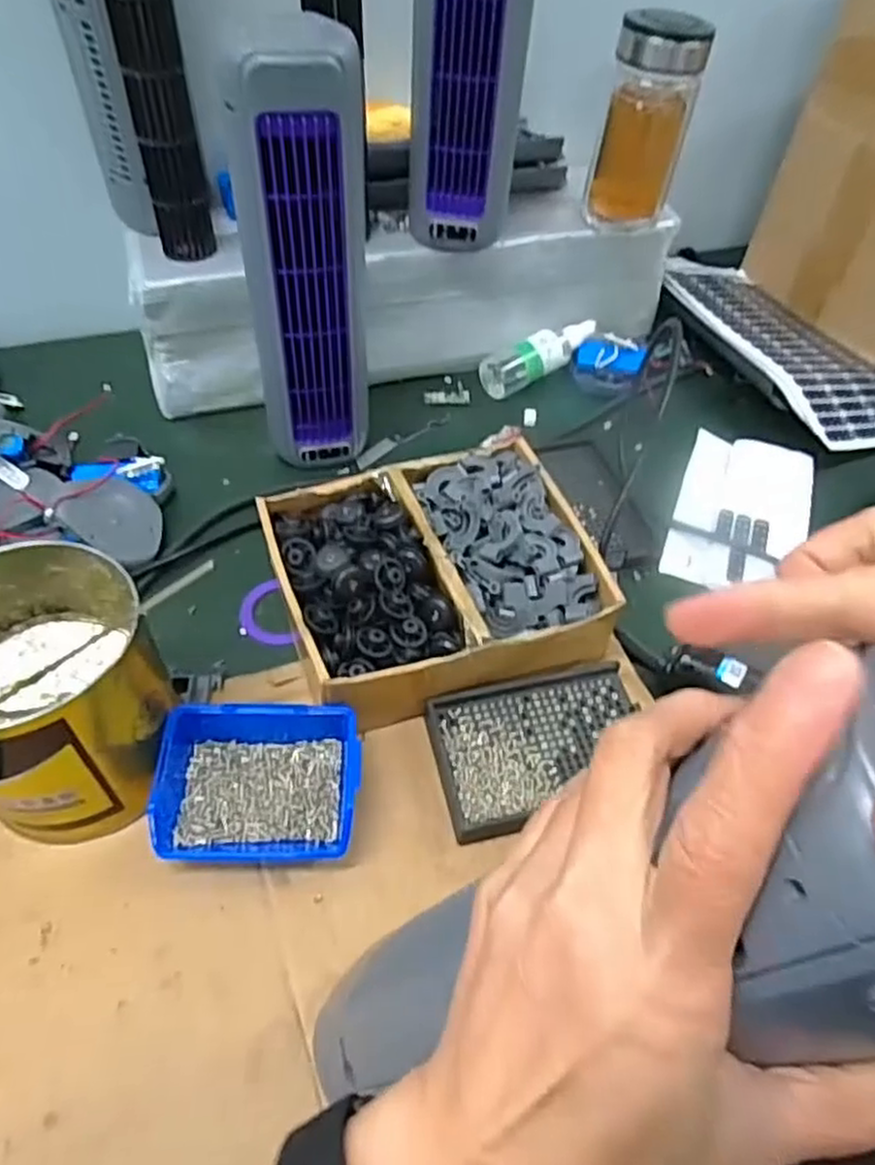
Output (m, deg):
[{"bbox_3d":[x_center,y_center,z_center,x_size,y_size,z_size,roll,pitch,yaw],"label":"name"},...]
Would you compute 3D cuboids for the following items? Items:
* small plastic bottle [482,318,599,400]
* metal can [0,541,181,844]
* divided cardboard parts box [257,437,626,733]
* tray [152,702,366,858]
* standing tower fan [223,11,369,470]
[{"bbox_3d":[0.103,-0.226,0.707,0.130,0.035,0.036,-31,59,-12],"label":"small plastic bottle"},{"bbox_3d":[-0.217,0.061,0.406,0.119,0.107,0.131,-24,57,-23],"label":"metal can"},{"bbox_3d":[-0.005,-0.006,0.504,0.212,0.075,0.172,-11,53,-14],"label":"divided cardboard parts box"},{"bbox_3d":[-0.102,0.116,0.426,0.110,0.048,0.084,0,51,-5],"label":"tray"},{"bbox_3d":[-0.092,-0.217,0.522,0.080,0.292,0.059,10,51,3],"label":"standing tower fan"}]

